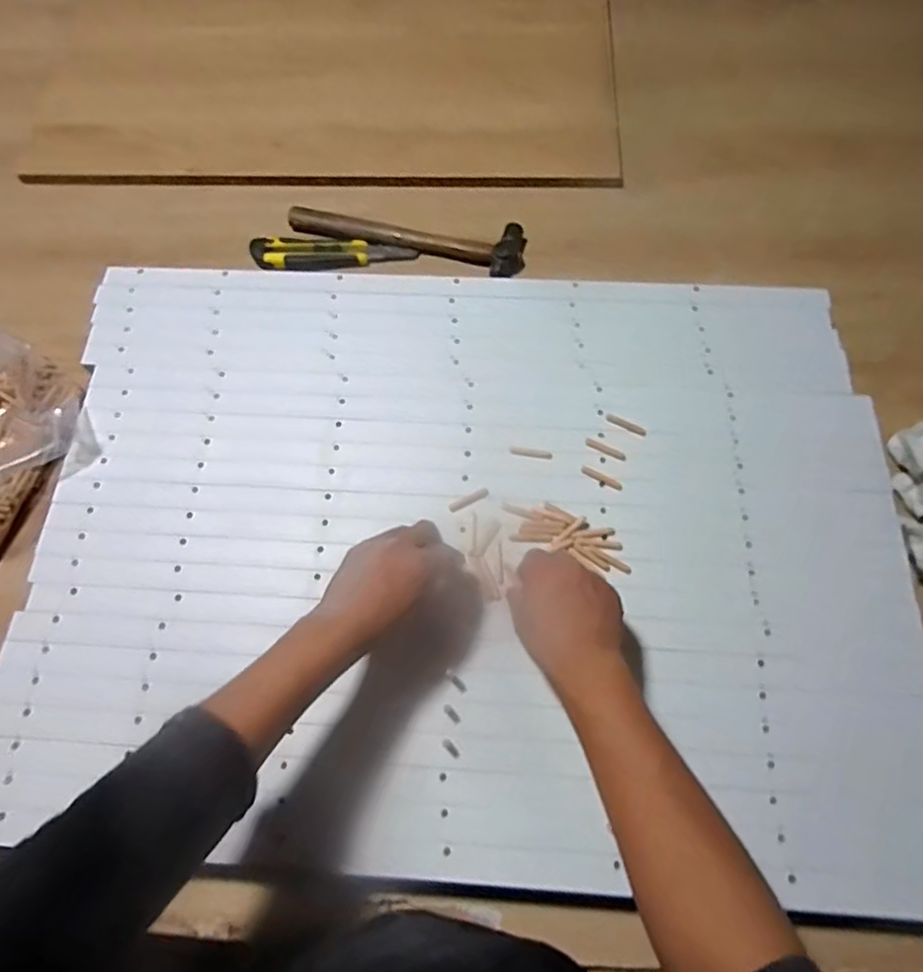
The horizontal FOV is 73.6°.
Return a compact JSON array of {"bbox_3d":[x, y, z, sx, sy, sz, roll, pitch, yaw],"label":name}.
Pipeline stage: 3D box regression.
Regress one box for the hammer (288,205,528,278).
[{"bbox_3d":[-0.066,-0.307,0.735,0.284,0.032,0.078,14,69,8],"label":"hammer"}]

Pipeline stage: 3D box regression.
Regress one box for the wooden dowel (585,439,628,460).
[{"bbox_3d":[0.137,-0.035,0.584,0.039,0.004,0.009,24,69,11],"label":"wooden dowel"}]

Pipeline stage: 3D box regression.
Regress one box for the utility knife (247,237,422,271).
[{"bbox_3d":[-0.151,-0.272,0.735,0.189,0.026,0.043,0,68,2],"label":"utility knife"}]

